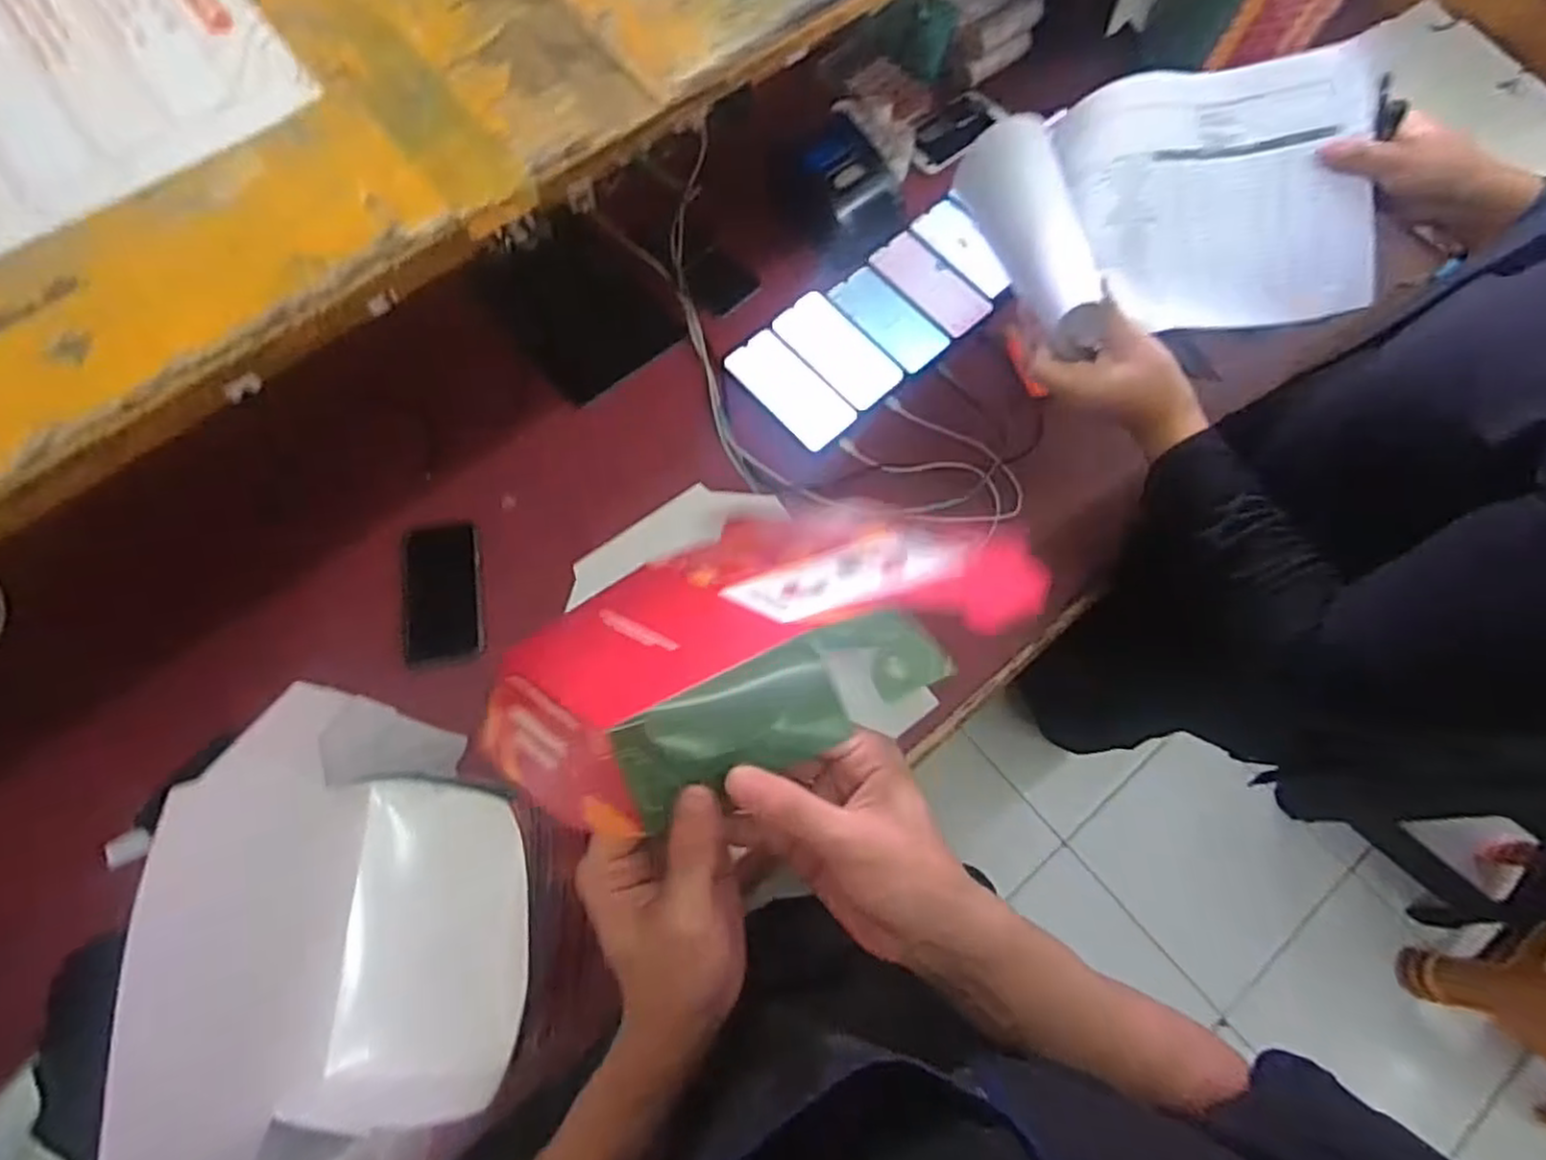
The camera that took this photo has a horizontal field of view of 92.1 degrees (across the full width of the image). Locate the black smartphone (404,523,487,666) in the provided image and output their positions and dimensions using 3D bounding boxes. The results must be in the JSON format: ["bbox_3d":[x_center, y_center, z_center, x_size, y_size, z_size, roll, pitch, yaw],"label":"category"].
[{"bbox_3d":[-0.347,0.014,0.786,0.075,0.009,0.140,-6,82,-12],"label":"black smartphone"}]

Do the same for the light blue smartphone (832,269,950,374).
[{"bbox_3d":[0.142,-0.317,0.910,0.072,0.007,0.152,-40,76,-13],"label":"light blue smartphone"}]

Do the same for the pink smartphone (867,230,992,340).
[{"bbox_3d":[0.199,-0.371,0.931,0.075,0.009,0.156,-39,76,-13],"label":"pink smartphone"}]

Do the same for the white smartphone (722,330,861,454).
[{"bbox_3d":[0.022,-0.226,0.878,0.077,0.007,0.163,-41,77,-13],"label":"white smartphone"}]

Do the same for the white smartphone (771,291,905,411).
[{"bbox_3d":[0.079,-0.276,0.895,0.080,0.007,0.160,-41,76,-13],"label":"white smartphone"}]

